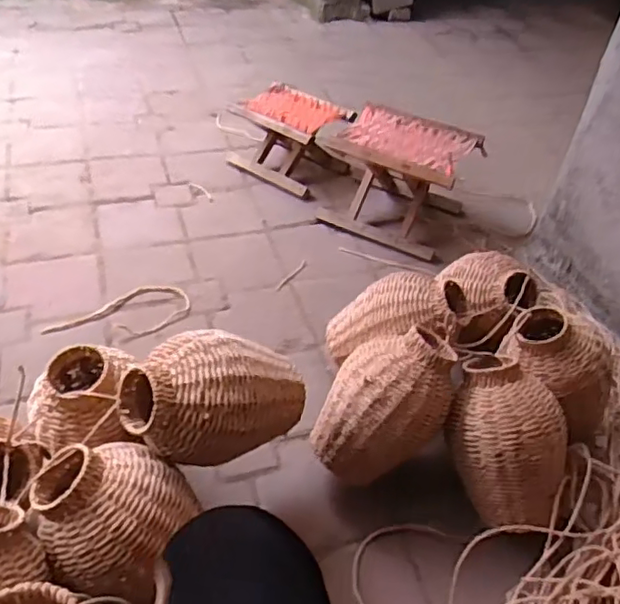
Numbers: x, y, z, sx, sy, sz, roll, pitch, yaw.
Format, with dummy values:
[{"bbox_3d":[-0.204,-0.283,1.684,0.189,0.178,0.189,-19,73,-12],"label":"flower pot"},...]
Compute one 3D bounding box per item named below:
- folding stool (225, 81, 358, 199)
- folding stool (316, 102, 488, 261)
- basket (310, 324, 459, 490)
[{"bbox_3d":[-0.054,-0.458,1.716,0.305,0.189,0.234,33,48,25],"label":"folding stool"},{"bbox_3d":[0.226,-0.318,1.565,0.321,0.244,0.284,23,44,16],"label":"folding stool"},{"bbox_3d":[0.116,0.158,0.961,0.169,0.266,0.175,28,2,-6],"label":"basket"}]

